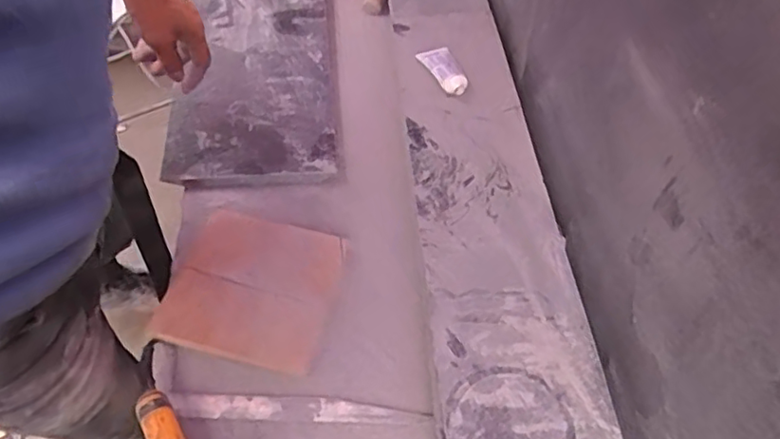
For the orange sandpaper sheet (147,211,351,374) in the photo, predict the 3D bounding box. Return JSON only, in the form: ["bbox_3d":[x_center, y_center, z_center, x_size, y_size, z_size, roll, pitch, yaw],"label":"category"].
[{"bbox_3d":[-0.152,0.068,0.654,0.182,0.009,0.177,13,53,6],"label":"orange sandpaper sheet"}]

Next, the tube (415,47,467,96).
[{"bbox_3d":[0.072,-0.191,0.756,0.043,0.021,0.087,-17,55,-16],"label":"tube"}]

